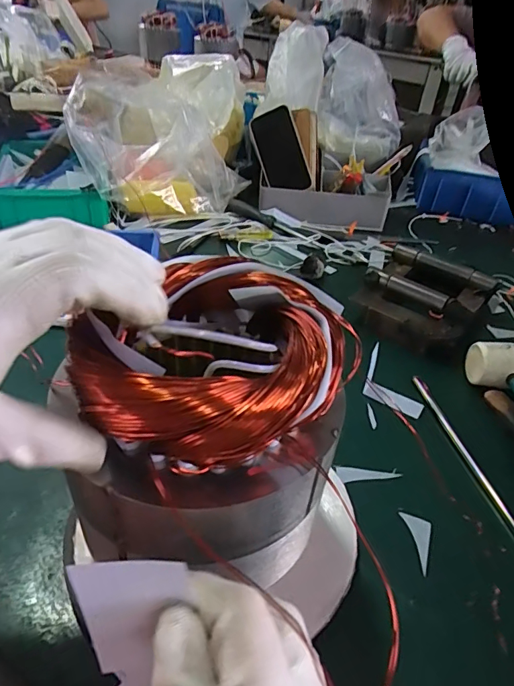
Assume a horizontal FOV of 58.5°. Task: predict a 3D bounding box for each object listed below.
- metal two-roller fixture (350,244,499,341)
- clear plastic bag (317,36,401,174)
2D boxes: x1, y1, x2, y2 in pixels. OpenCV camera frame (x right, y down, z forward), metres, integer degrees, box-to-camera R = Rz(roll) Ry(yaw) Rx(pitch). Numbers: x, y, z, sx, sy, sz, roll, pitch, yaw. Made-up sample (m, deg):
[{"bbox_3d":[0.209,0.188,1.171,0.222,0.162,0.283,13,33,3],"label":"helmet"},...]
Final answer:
[{"bbox_3d":[0.211,-0.059,0.586,0.139,0.045,0.153,28,44,25],"label":"metal two-roller fixture"},{"bbox_3d":[0.189,-0.429,0.839,0.155,0.122,0.247,4,66,-2],"label":"clear plastic bag"}]

